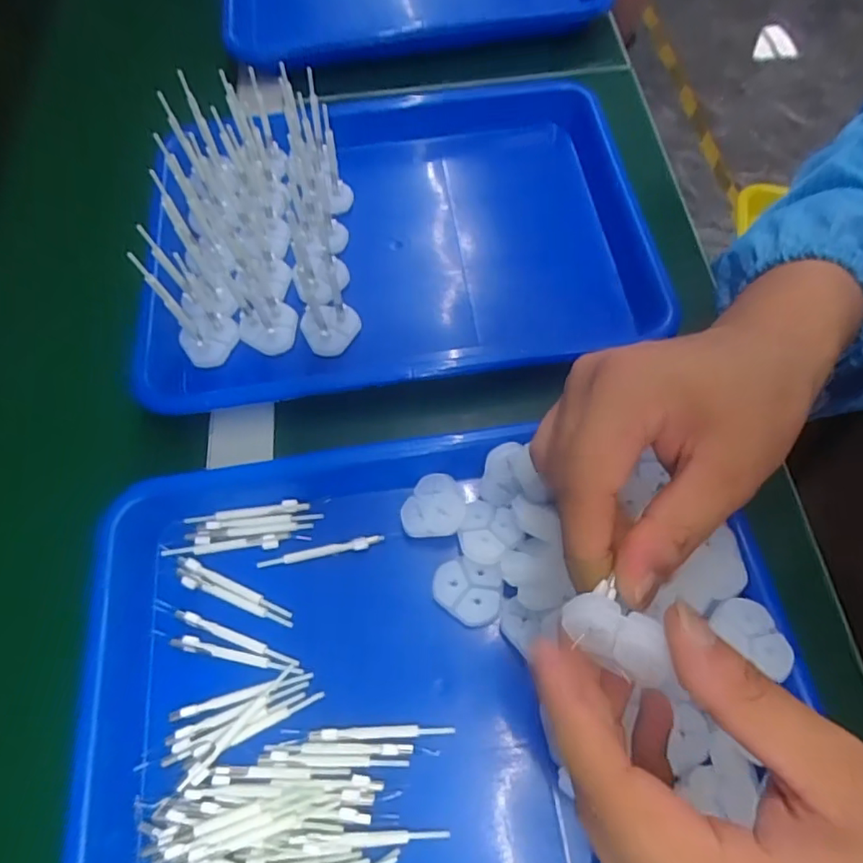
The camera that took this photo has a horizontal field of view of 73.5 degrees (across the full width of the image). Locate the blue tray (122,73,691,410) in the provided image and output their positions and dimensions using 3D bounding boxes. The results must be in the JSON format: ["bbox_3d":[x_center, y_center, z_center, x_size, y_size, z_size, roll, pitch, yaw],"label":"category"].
[{"bbox_3d":[-0.022,-0.140,0.403,0.329,0.030,0.250,-8,65,-1],"label":"blue tray"}]

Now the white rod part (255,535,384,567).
[{"bbox_3d":[-0.061,0.066,0.316,0.069,0.004,0.006,-10,65,-2],"label":"white rod part"}]

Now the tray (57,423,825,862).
[{"bbox_3d":[-0.003,0.121,0.277,0.325,0.038,0.244,-8,65,-2],"label":"tray"}]

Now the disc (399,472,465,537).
[{"bbox_3d":[0.002,0.042,0.314,0.033,0.005,0.035,-10,60,17],"label":"disc"}]

